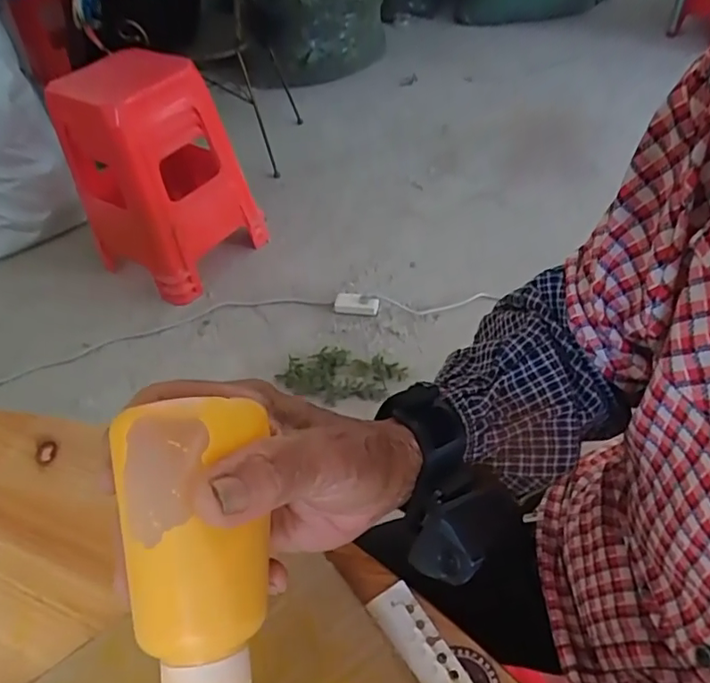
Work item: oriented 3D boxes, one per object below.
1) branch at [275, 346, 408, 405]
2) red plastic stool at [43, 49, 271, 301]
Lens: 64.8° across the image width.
[{"bbox_3d":[-0.032,0.081,1.331,0.302,0.047,0.156,1,47,8],"label":"branch"},{"bbox_3d":[-0.538,-0.474,1.527,0.388,0.583,0.388,27,55,29],"label":"red plastic stool"}]

